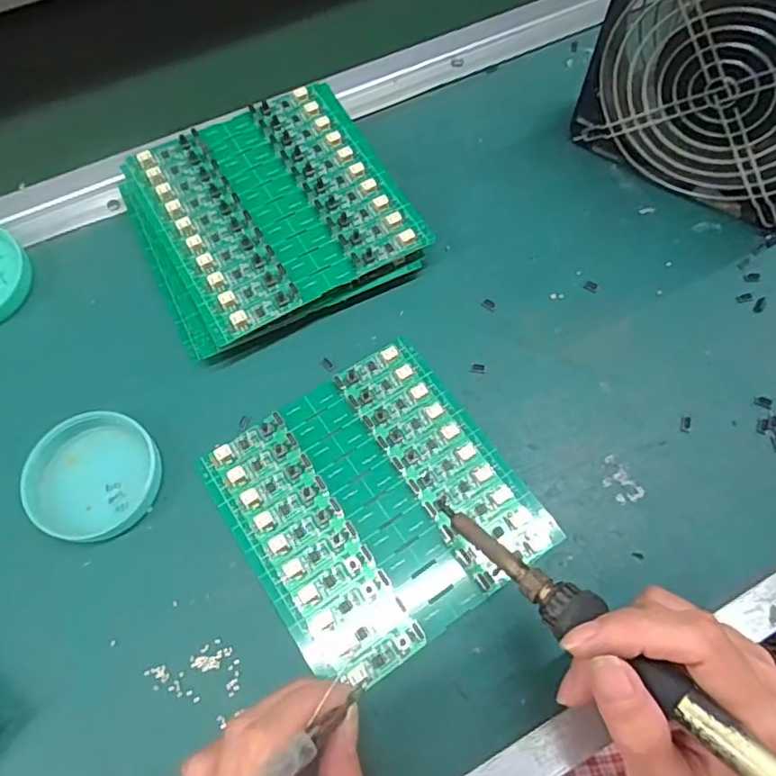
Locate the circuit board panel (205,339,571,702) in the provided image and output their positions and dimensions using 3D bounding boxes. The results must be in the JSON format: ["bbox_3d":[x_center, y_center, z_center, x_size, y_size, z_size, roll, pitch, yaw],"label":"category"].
[{"bbox_3d":[-0.006,0.056,0.304,0.132,0.005,0.136,-32,70,-13],"label":"circuit board panel"}]

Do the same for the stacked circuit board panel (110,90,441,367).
[{"bbox_3d":[-0.071,-0.103,0.358,0.150,0.034,0.138,-27,69,-11],"label":"stacked circuit board panel"}]

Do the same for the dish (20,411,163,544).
[{"bbox_3d":[-0.150,0.044,0.303,0.062,0.012,0.063,0,67,0],"label":"dish"}]

